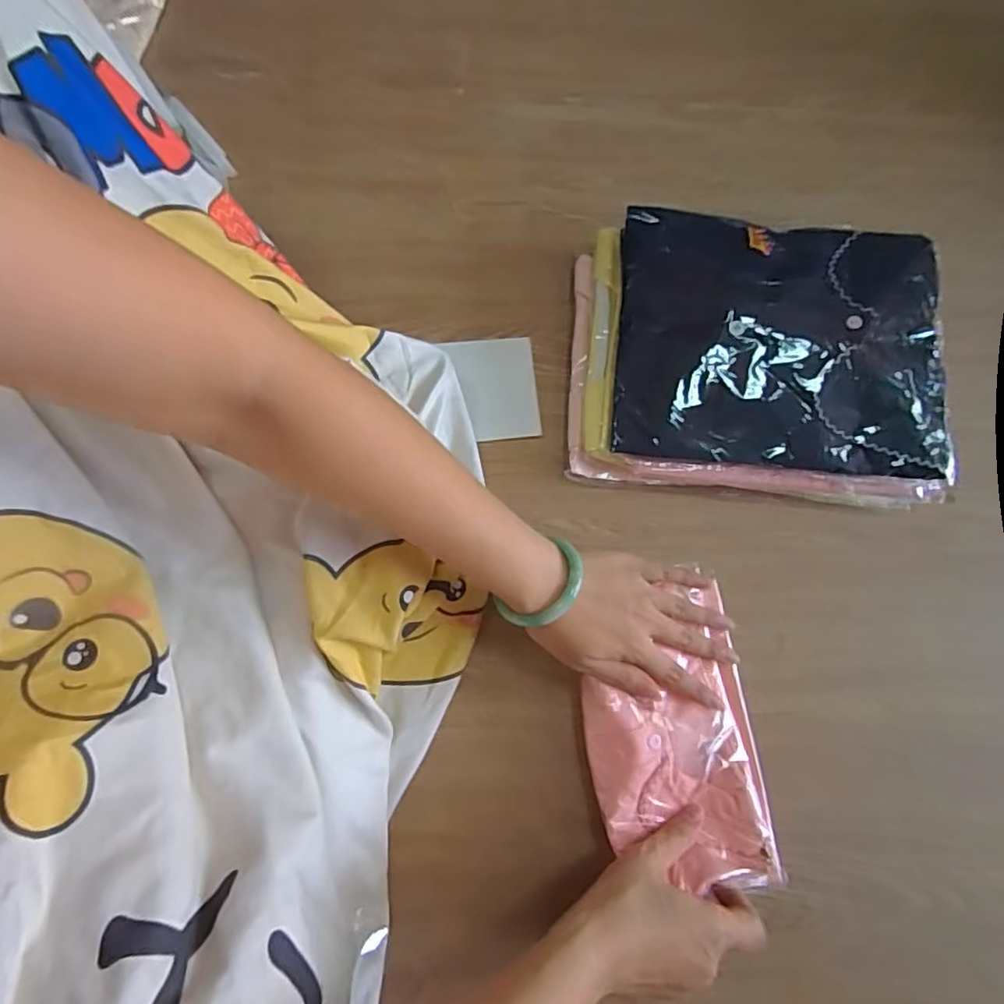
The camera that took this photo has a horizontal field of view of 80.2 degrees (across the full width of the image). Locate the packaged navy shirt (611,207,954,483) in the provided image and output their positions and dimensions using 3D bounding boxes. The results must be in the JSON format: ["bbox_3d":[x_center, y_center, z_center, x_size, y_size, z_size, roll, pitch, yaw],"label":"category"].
[{"bbox_3d":[0.230,-0.134,0.503,0.260,0.043,0.211,6,75,0],"label":"packaged navy shirt"}]

